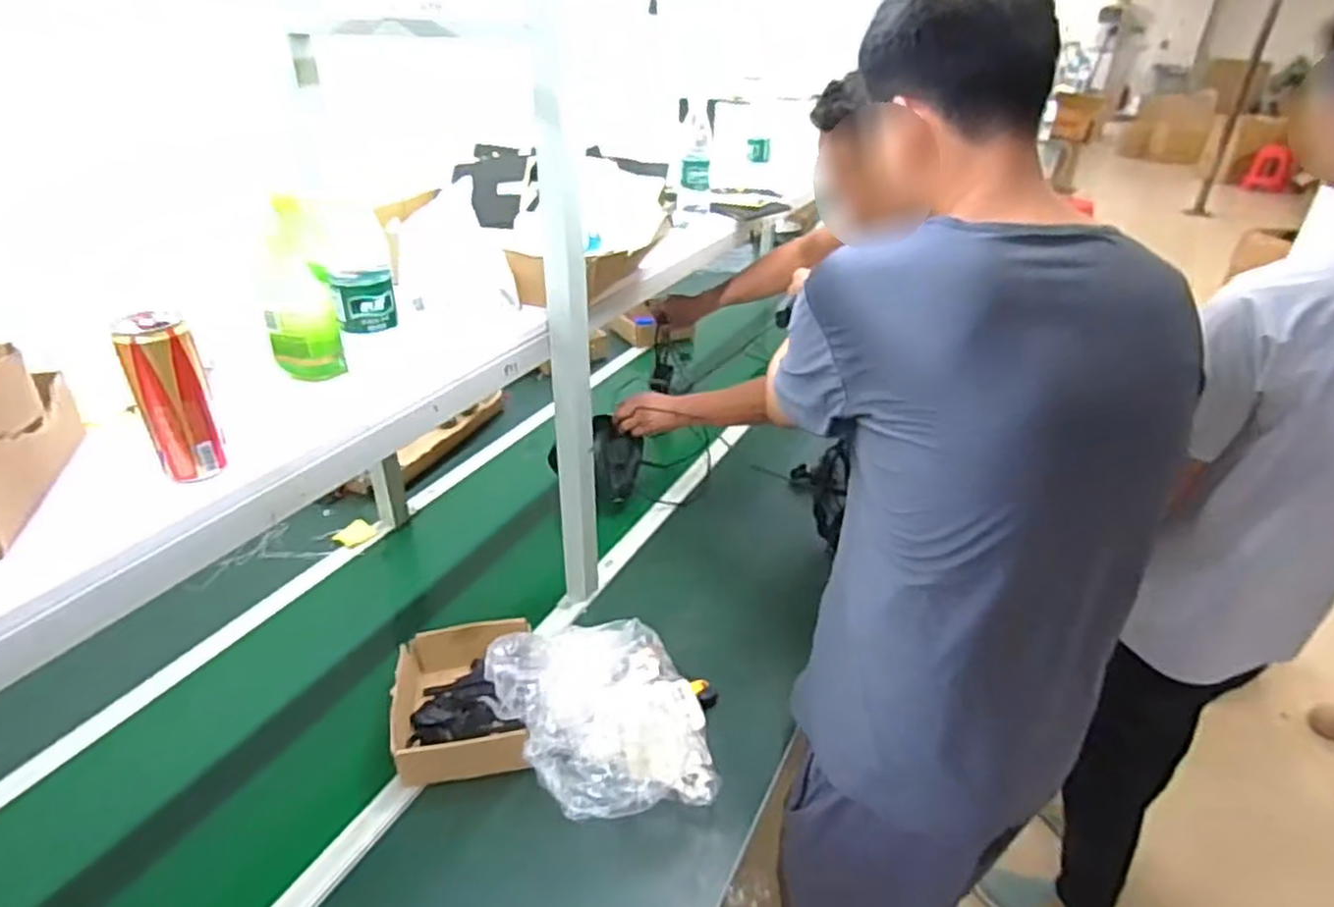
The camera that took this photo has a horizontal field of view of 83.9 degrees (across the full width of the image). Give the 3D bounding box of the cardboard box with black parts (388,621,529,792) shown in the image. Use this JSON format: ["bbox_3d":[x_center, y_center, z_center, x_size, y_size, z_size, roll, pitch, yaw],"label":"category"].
[{"bbox_3d":[-0.290,0.365,1.070,0.188,0.094,0.243,-6,32,-10],"label":"cardboard box with black parts"}]

